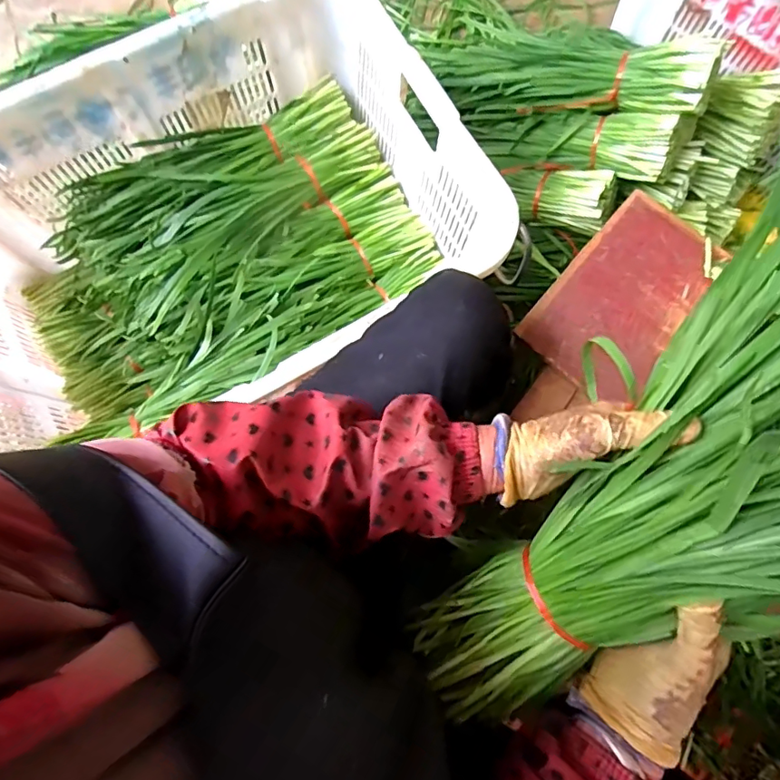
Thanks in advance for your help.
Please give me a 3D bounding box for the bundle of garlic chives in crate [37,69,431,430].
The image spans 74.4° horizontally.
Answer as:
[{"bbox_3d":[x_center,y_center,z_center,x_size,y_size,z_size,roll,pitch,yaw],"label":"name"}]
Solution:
[{"bbox_3d":[-0.241,-0.185,0.739,0.543,0.103,0.339,-31,79,-7],"label":"bundle of garlic chives in crate"}]

